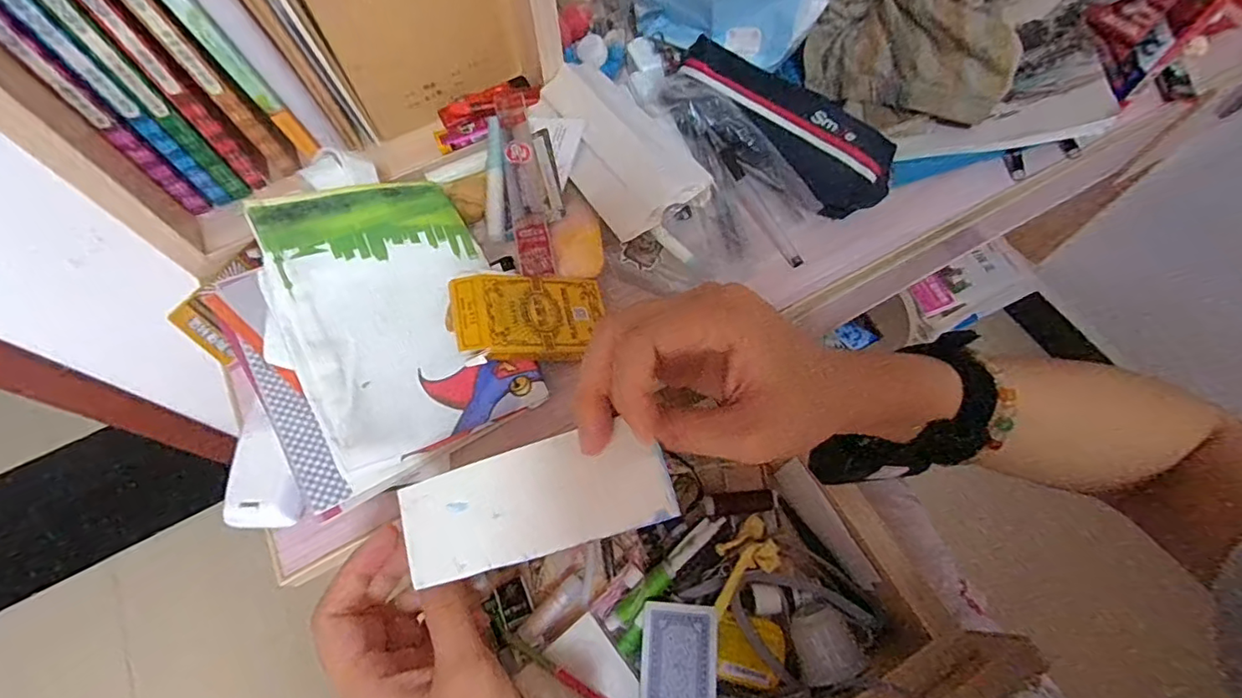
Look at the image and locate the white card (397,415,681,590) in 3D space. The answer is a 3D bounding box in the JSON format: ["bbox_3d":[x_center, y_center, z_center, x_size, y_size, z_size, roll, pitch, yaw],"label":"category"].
[{"bbox_3d":[-0.043,0.069,0.245,0.131,0.006,0.047,-20,80,13],"label":"white card"}]

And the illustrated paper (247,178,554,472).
[{"bbox_3d":[-0.146,-0.025,0.357,0.132,0.022,0.183,-22,79,-24],"label":"illustrated paper"}]

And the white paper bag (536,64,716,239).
[{"bbox_3d":[-0.006,-0.160,0.417,0.081,0.020,0.162,-29,68,-12],"label":"white paper bag"}]

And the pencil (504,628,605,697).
[{"bbox_3d":[-0.024,0.257,0.406,0.153,0.013,0.008,29,69,13],"label":"pencil"}]

